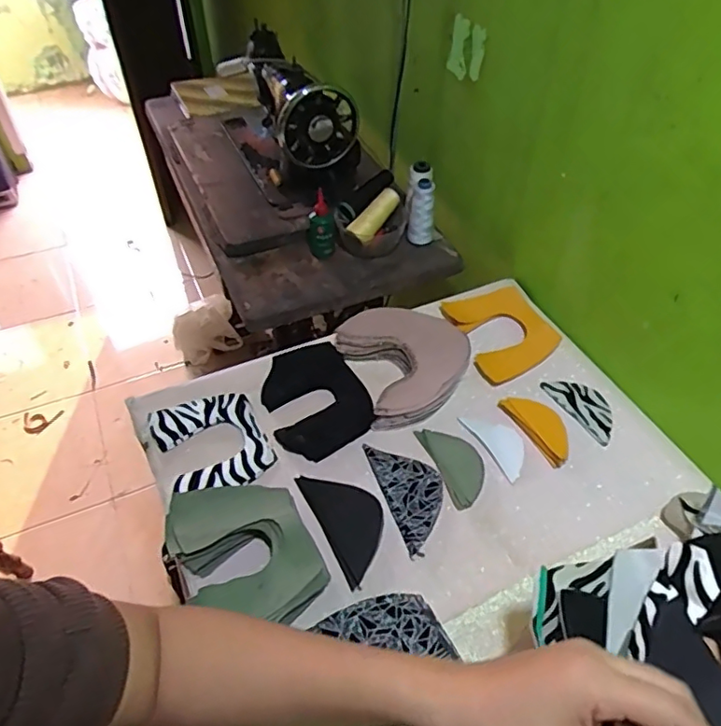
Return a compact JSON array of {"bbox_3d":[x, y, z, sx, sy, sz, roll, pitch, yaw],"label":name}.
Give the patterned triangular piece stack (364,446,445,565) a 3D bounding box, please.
[{"bbox_3d":[0.064,0.153,0.694,0.071,0.006,0.149,-15,48,-11],"label":"patterned triangular piece stack"}]

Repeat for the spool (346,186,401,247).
[{"bbox_3d":[0.028,-0.251,0.993,0.038,0.036,0.111,34,77,30],"label":"spool"}]

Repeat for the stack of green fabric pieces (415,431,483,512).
[{"bbox_3d":[0.117,0.116,0.713,0.062,0.024,0.120,-19,49,-14],"label":"stack of green fabric pieces"}]

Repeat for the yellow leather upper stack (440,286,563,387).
[{"bbox_3d":[0.210,-0.053,0.861,0.141,0.024,0.156,-20,49,-15],"label":"yellow leather upper stack"}]

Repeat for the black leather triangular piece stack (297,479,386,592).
[{"bbox_3d":[-0.011,0.177,0.667,0.071,0.010,0.139,-23,50,-17],"label":"black leather triangular piece stack"}]

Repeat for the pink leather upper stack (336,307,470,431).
[{"bbox_3d":[0.072,-0.008,0.810,0.171,0.049,0.170,-20,49,-15],"label":"pink leather upper stack"}]

